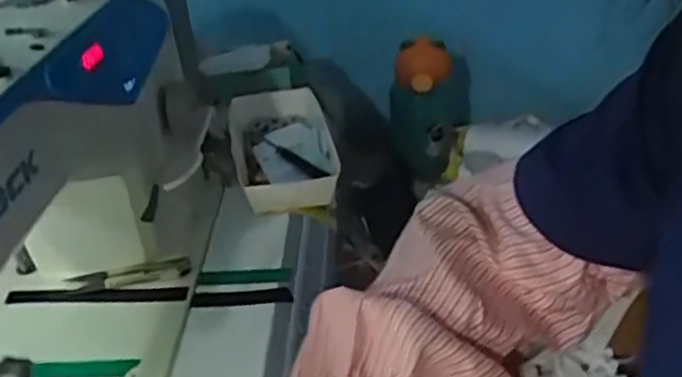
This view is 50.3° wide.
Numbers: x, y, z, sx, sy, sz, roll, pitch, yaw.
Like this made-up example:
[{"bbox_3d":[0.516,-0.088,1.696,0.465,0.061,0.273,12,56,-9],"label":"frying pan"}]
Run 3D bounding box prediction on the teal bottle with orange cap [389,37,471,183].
[{"bbox_3d":[0.124,-0.112,1.006,0.110,0.197,0.111,-1,33,7],"label":"teal bottle with orange cap"}]

